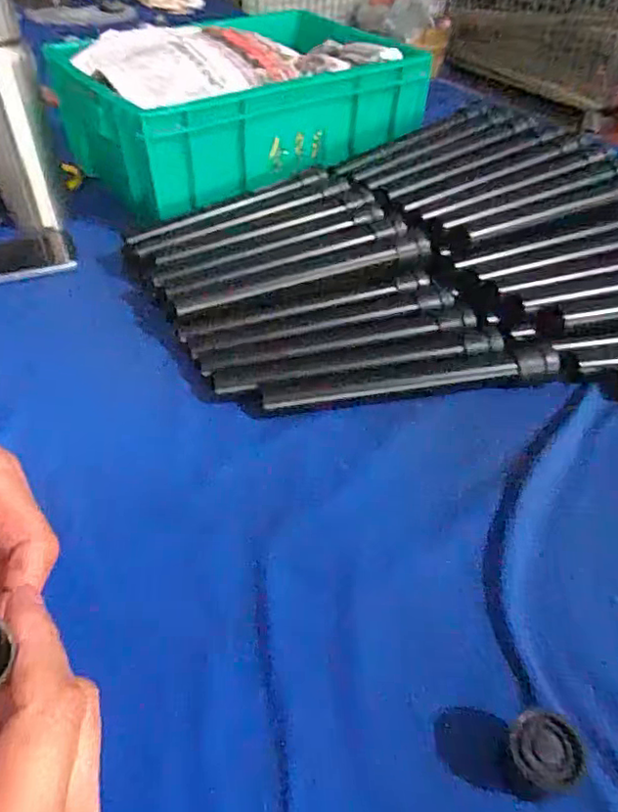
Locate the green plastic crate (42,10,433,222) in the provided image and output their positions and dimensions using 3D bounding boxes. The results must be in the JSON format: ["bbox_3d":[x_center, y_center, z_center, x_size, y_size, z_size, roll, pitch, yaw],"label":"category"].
[{"bbox_3d":[-0.072,-0.389,0.738,0.419,0.125,0.282,-33,53,-29],"label":"green plastic crate"}]

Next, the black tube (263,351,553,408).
[{"bbox_3d":[0.084,-0.022,0.485,0.243,0.024,0.024,-6,44,-6],"label":"black tube"}]

